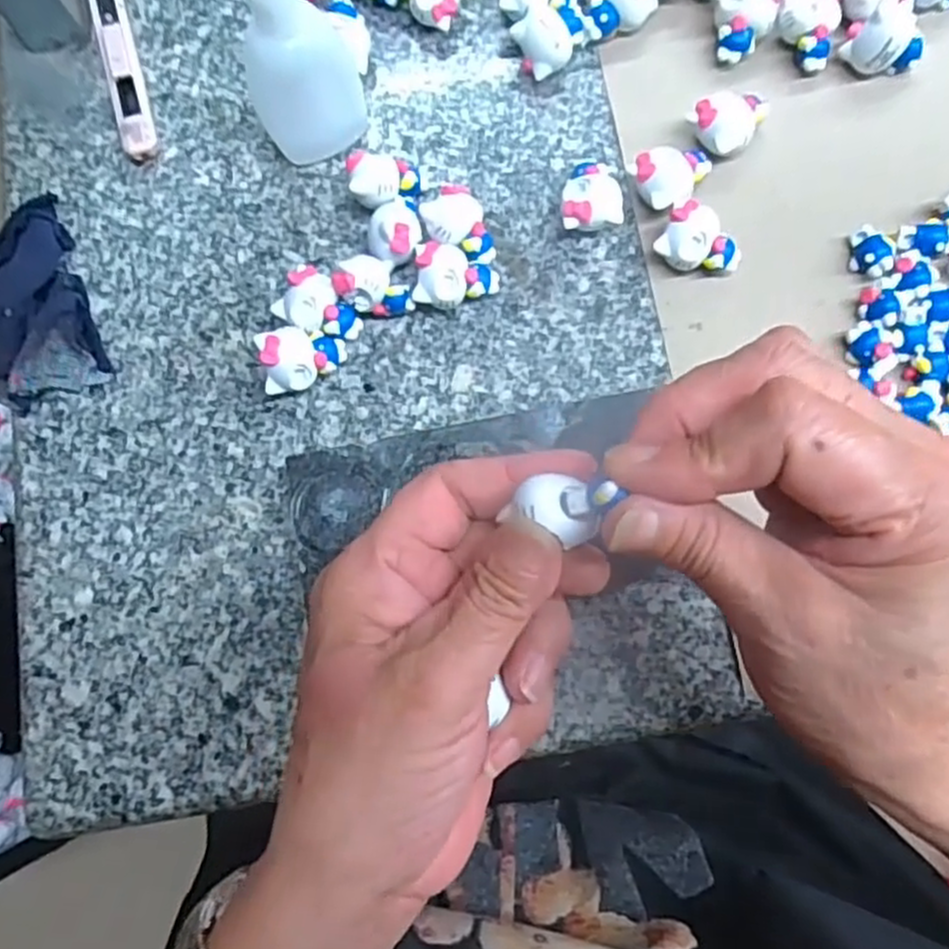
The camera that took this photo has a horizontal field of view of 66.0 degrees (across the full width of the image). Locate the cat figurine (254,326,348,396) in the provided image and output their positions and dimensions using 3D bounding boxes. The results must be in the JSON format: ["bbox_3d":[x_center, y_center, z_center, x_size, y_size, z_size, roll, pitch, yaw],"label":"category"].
[{"bbox_3d":[-0.070,-0.047,0.302,0.032,0.024,0.024,-8,79,0],"label":"cat figurine"}]

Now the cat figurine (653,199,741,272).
[{"bbox_3d":[0.095,-0.096,0.309,0.033,0.020,0.024,27,81,7],"label":"cat figurine"}]

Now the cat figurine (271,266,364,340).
[{"bbox_3d":[-0.064,-0.069,0.308,0.032,0.023,0.024,31,81,7],"label":"cat figurine"}]

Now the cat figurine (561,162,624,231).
[{"bbox_3d":[0.050,-0.119,0.315,0.025,0.019,0.031,1,79,2],"label":"cat figurine"}]

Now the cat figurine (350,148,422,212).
[{"bbox_3d":[-0.038,-0.125,0.319,0.028,0.022,0.027,-7,79,0],"label":"cat figurine"}]

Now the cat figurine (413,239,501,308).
[{"bbox_3d":[-0.007,-0.082,0.309,0.034,0.020,0.026,3,79,2],"label":"cat figurine"}]

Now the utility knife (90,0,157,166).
[{"bbox_3d":[-0.170,-0.208,0.342,0.016,0.012,0.138,-17,79,-2],"label":"utility knife"}]

